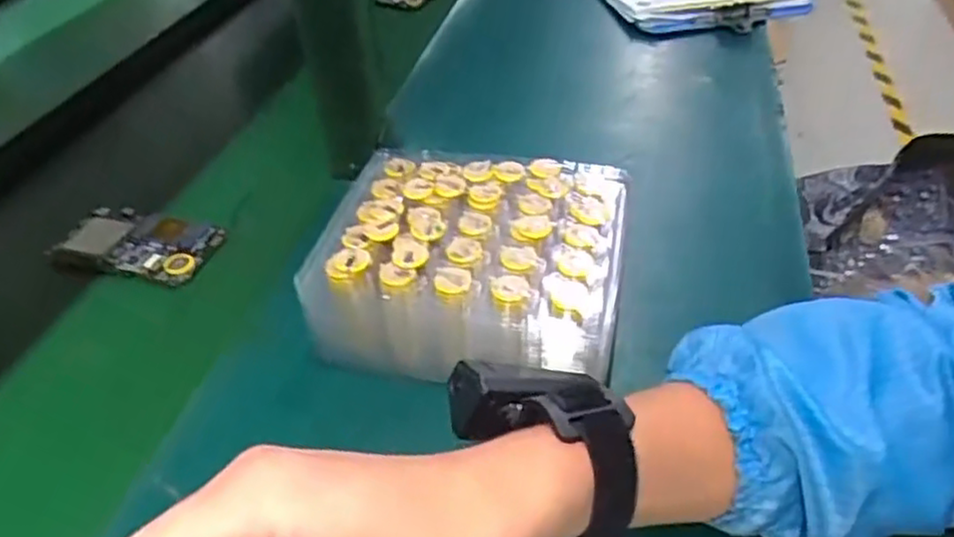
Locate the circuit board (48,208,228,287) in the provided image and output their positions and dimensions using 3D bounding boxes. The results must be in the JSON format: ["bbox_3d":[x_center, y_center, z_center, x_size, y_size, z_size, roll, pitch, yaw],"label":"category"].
[{"bbox_3d":[-0.253,-0.019,0.528,0.113,0.009,0.069,8,42,14],"label":"circuit board"}]

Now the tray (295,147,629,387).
[{"bbox_3d":[-0.002,-0.004,0.420,0.174,0.066,0.156,6,41,12],"label":"tray"}]

